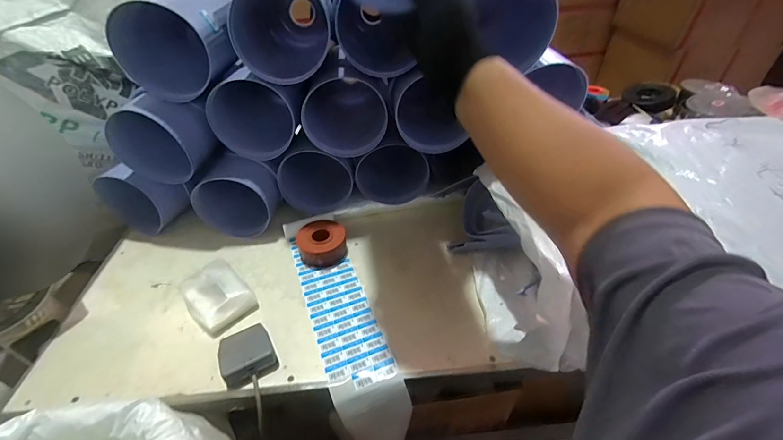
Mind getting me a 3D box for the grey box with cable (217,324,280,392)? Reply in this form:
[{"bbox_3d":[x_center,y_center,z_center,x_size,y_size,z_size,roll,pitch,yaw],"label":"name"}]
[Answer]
[{"bbox_3d":[-0.231,0.217,0.562,0.078,0.033,0.077,-20,43,-20],"label":"grey box with cable"}]

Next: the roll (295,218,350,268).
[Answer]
[{"bbox_3d":[-0.146,0.049,0.745,0.098,0.047,0.100,-1,40,1],"label":"roll"}]

